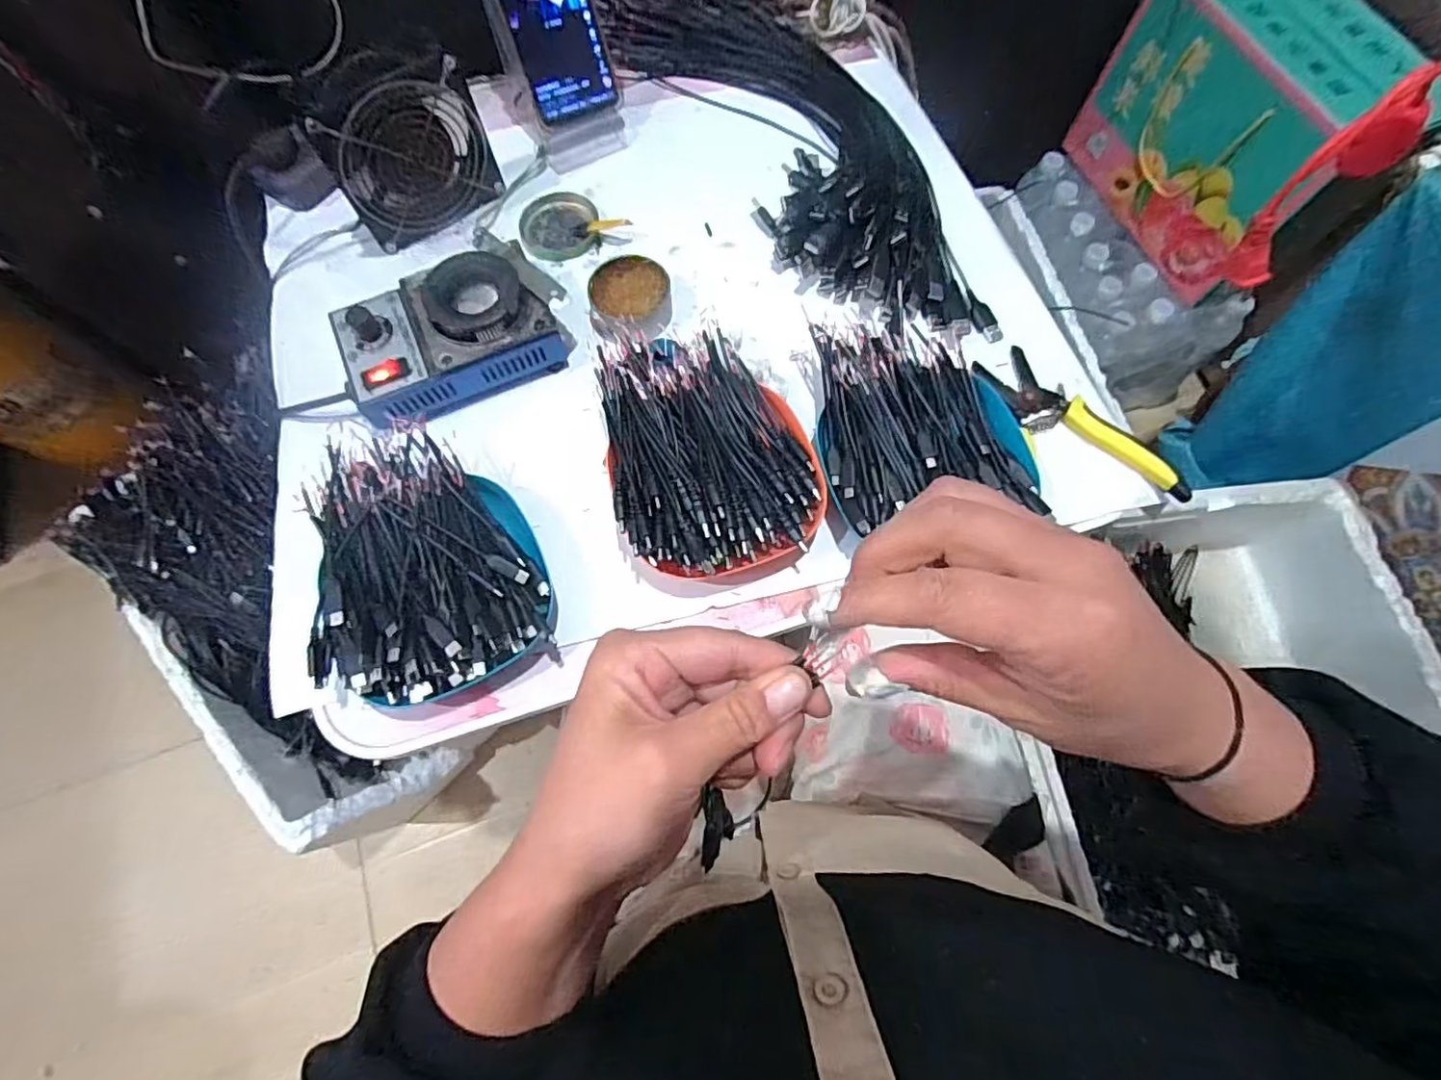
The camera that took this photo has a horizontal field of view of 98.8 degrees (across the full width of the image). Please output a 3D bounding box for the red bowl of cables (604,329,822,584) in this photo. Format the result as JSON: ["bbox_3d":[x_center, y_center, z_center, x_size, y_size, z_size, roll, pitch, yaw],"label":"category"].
[{"bbox_3d":[-0.008,-0.063,0.434,0.137,0.055,0.179,-13,72,-4],"label":"red bowl of cables"}]

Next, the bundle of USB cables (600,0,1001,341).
[{"bbox_3d":[0.076,-0.353,0.539,0.166,0.045,0.455,-31,74,-10],"label":"bundle of USB cables"}]

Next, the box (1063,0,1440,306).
[{"bbox_3d":[0.659,-0.533,0.795,0.165,0.237,0.331,-20,73,-6],"label":"box"}]

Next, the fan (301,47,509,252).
[{"bbox_3d":[-0.248,-0.310,0.487,0.120,0.116,0.051,-34,75,-10],"label":"fan"}]

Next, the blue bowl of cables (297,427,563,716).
[{"bbox_3d":[-0.188,0.011,0.402,0.133,0.063,0.177,-15,72,-5],"label":"blue bowl of cables"}]

